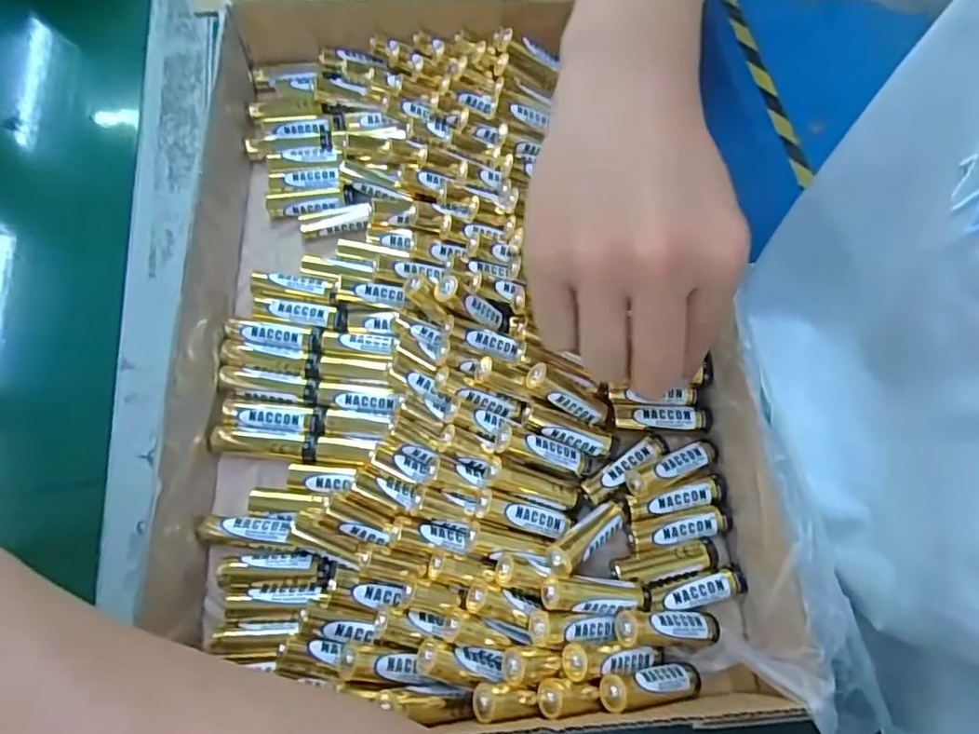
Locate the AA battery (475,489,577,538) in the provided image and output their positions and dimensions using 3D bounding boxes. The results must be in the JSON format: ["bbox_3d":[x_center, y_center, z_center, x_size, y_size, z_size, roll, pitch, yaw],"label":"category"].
[{"bbox_3d":[0.017,0.067,0.270,0.046,0.011,0.013,19,65,-15],"label":"AA battery"}]

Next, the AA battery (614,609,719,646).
[{"bbox_3d":[0.077,0.111,0.256,0.048,0.013,0.013,8,65,-20],"label":"AA battery"}]

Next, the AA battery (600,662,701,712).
[{"bbox_3d":[0.067,0.130,0.245,0.049,0.013,0.014,7,62,-30],"label":"AA battery"}]

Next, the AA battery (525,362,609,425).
[{"bbox_3d":[0.038,0.014,0.290,0.044,0.010,0.014,30,66,-17],"label":"AA battery"}]

